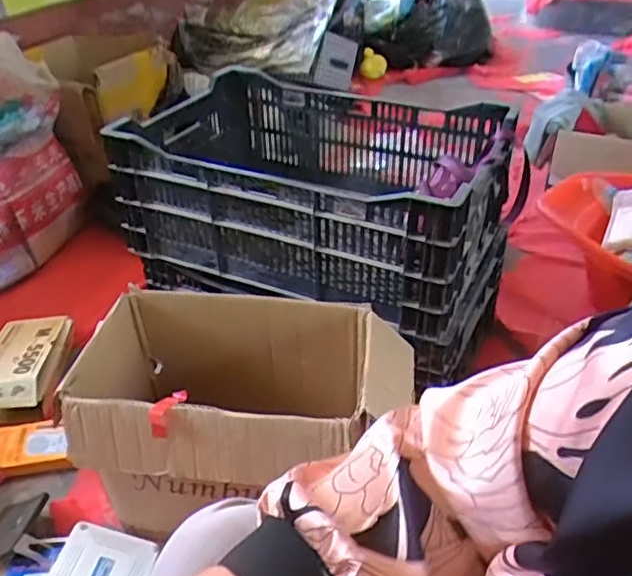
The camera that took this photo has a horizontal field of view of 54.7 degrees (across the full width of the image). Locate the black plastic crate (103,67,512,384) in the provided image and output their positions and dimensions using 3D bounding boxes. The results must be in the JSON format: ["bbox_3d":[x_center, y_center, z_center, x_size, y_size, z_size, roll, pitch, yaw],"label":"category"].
[{"bbox_3d":[-0.010,-0.174,1.163,0.689,0.298,0.467,14,40,23],"label":"black plastic crate"}]

